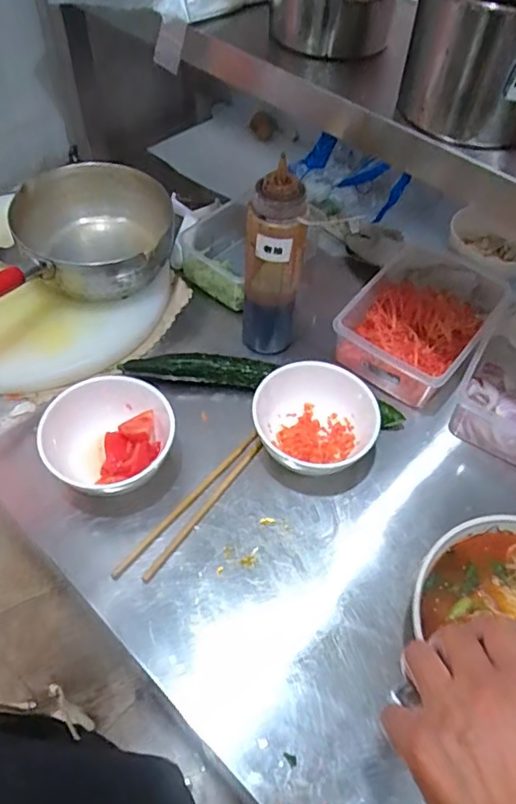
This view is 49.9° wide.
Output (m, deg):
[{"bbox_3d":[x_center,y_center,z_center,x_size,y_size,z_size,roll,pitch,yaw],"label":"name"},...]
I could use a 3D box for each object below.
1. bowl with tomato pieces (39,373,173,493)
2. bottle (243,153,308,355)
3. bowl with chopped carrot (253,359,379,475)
[{"bbox_3d":[-0.156,0.042,0.598,0.137,0.065,0.127,2,52,-3],"label":"bowl with tomato pieces"},{"bbox_3d":[0.020,-0.153,0.661,0.078,0.249,0.060,6,52,-1],"label":"bottle"},{"bbox_3d":[0.063,0.029,0.635,0.131,0.081,0.128,2,52,-3],"label":"bowl with chopped carrot"}]

